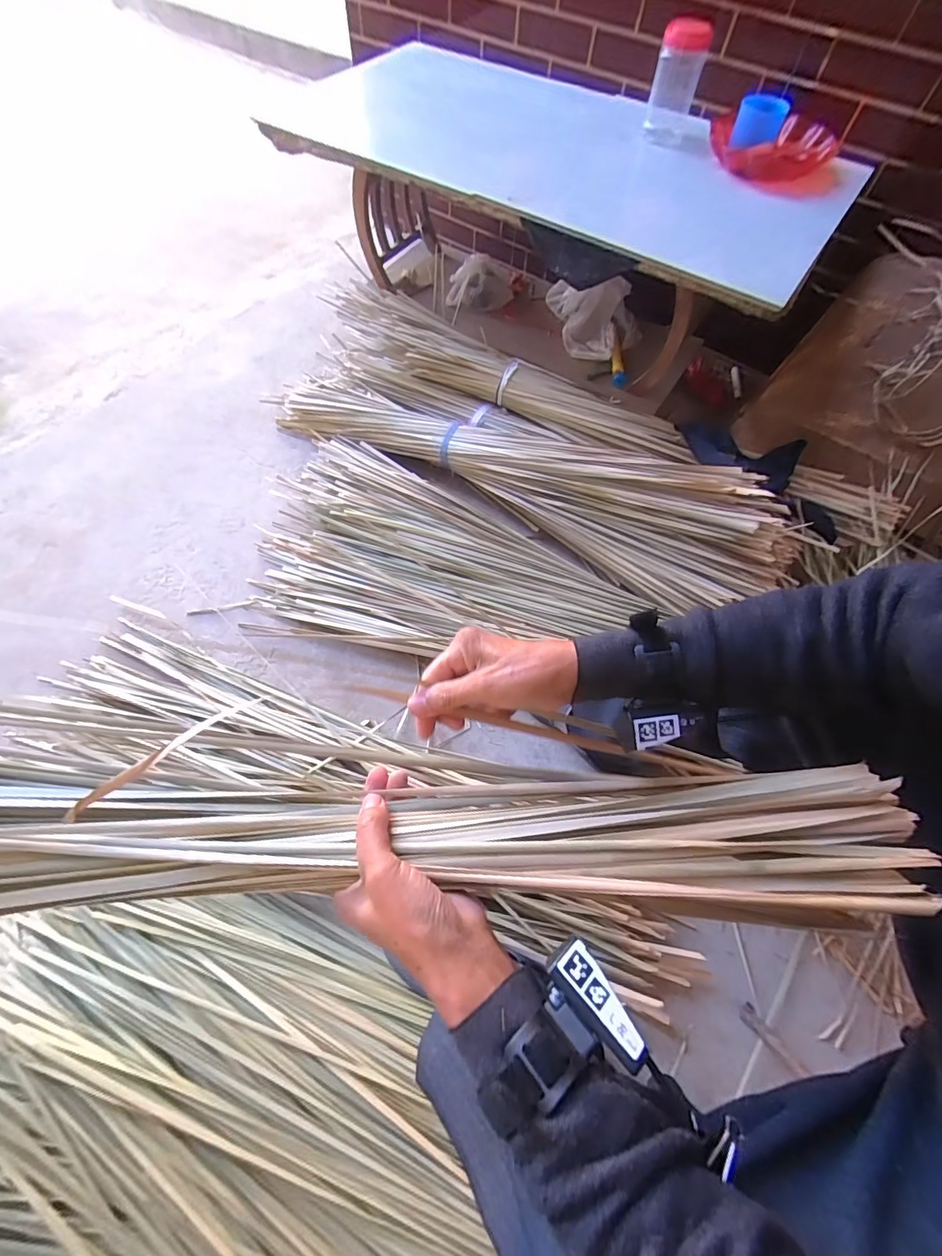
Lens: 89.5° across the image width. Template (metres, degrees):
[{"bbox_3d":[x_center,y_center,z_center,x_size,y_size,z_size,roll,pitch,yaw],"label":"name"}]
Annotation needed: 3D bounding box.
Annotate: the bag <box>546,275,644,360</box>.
[{"bbox_3d":[0.312,-0.802,1.213,0.266,0.116,0.205,18,64,7],"label":"bag"}]

